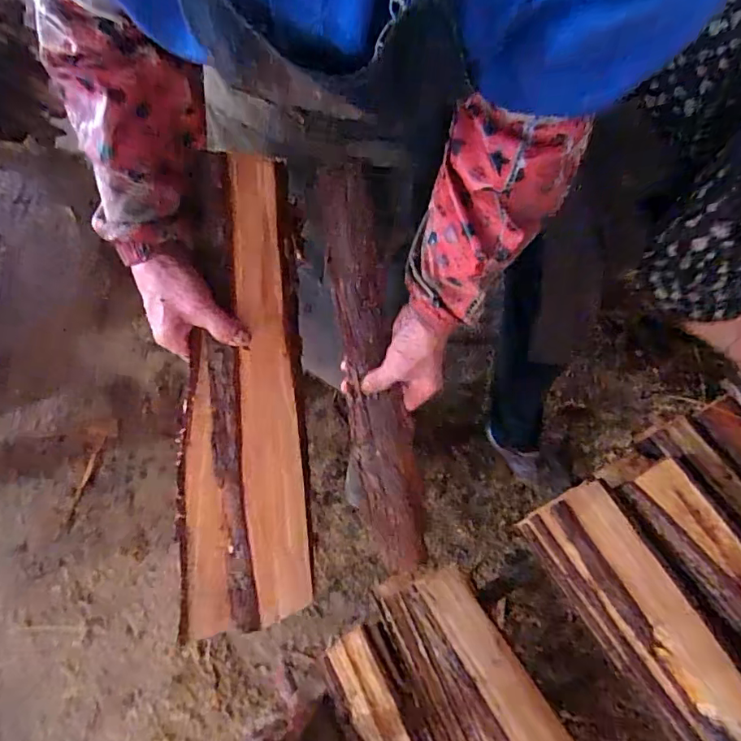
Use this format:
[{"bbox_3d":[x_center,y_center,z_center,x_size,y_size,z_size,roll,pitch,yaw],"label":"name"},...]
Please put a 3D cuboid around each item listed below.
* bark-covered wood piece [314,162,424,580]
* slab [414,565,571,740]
[{"bbox_3d":[0.002,0.016,0.592,0.069,0.024,0.491,-10,104,-6],"label":"bark-covered wood piece"},{"bbox_3d":[0.244,0.538,0.756,0.103,0.069,0.514,-26,66,-18],"label":"slab"}]

